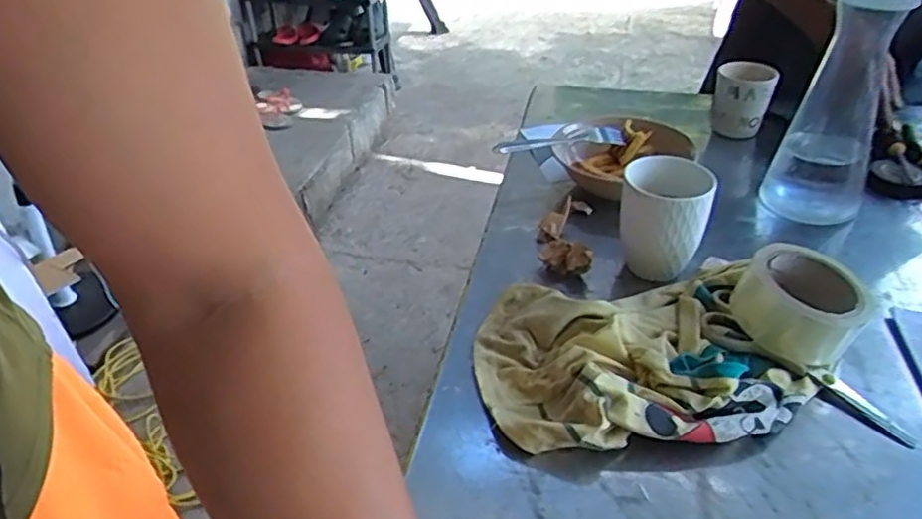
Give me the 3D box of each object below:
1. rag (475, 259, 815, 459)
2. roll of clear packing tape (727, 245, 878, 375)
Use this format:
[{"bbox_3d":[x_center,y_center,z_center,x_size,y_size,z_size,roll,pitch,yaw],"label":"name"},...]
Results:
[{"bbox_3d":[0.149,0.072,0.578,0.264,0.044,0.196,-5,35,-2],"label":"rag"},{"bbox_3d":[0.296,0.039,0.599,0.100,0.059,0.099,-2,34,2],"label":"roll of clear packing tape"}]

